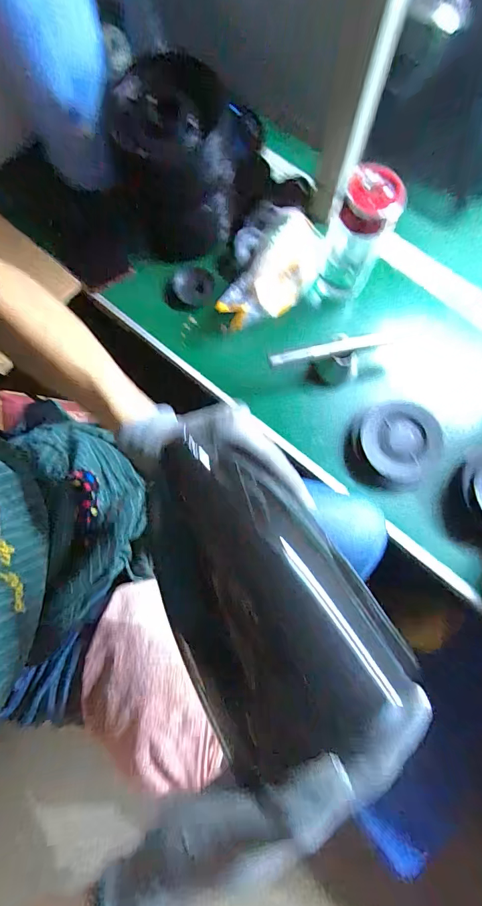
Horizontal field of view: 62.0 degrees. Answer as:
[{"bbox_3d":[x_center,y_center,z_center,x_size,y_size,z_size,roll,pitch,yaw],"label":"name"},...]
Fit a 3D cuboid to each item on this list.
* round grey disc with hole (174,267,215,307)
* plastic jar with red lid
[{"bbox_3d":[-0.069,-0.246,0.588,0.058,0.015,0.054,0,78,0],"label":"round grey disc with hole"},{"bbox_3d":[0.147,-0.274,0.532,0.074,0.182,0.061,23,79,4],"label":"plastic jar with red lid"}]

